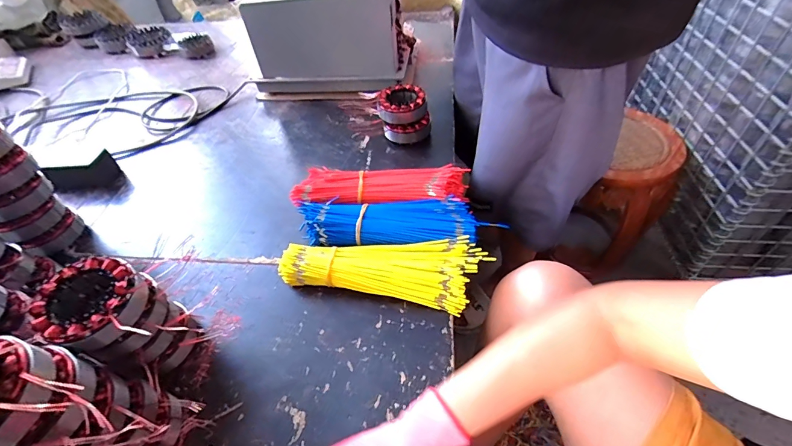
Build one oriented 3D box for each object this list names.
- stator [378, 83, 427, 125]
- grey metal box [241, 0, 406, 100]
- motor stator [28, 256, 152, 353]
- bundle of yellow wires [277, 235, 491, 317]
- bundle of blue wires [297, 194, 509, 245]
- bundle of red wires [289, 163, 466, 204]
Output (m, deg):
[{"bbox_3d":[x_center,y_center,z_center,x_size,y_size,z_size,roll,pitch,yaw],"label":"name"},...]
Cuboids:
[{"bbox_3d":[0.012,-0.214,0.678,0.084,0.037,0.082,0,48,5],"label":"stator"},{"bbox_3d":[-0.146,-0.365,0.779,0.329,0.208,0.076,0,48,5],"label":"grey metal box"},{"bbox_3d":[-0.287,0.078,0.359,0.085,0.037,0.086,-2,48,3],"label":"motor stator"},{"bbox_3d":[-0.018,0.057,0.501,0.253,0.044,0.087,7,49,11],"label":"bundle of yellow wires"},{"bbox_3d":[-0.009,0.003,0.544,0.258,0.050,0.079,0,48,5],"label":"bundle of blue wires"},{"bbox_3d":[-0.022,-0.052,0.597,0.265,0.044,0.077,-1,48,4],"label":"bundle of red wires"}]

